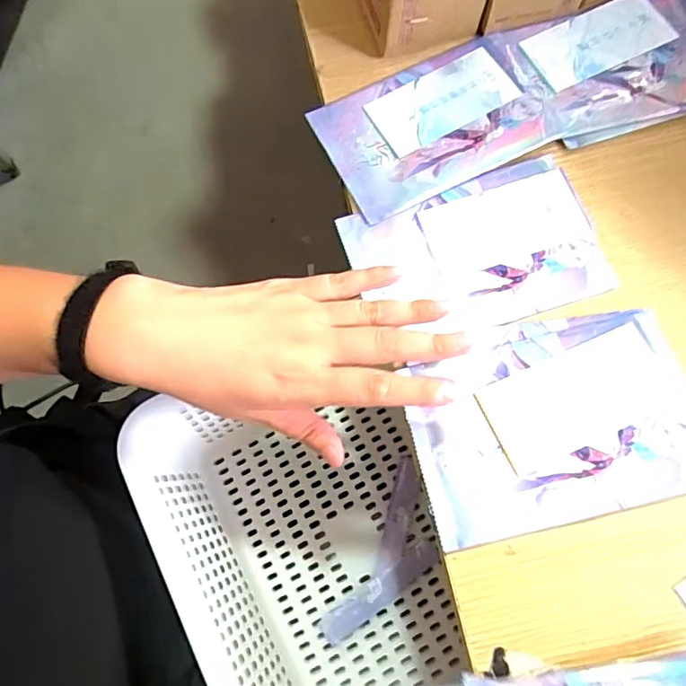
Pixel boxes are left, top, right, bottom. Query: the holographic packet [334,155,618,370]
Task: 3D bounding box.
[{"bbox_3d":[0.098,-0.066,0.391,0.174,0.008,0.115,-18,72,-4],"label":"holographic packet"}]

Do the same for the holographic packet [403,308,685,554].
[{"bbox_3d":[0.138,0.049,0.348,0.183,0.010,0.129,-13,72,-2],"label":"holographic packet"}]

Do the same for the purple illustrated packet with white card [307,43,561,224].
[{"bbox_3d":[0.074,-0.175,0.420,0.174,0.004,0.113,-26,73,-6],"label":"purple illustrated packet with white card"}]

